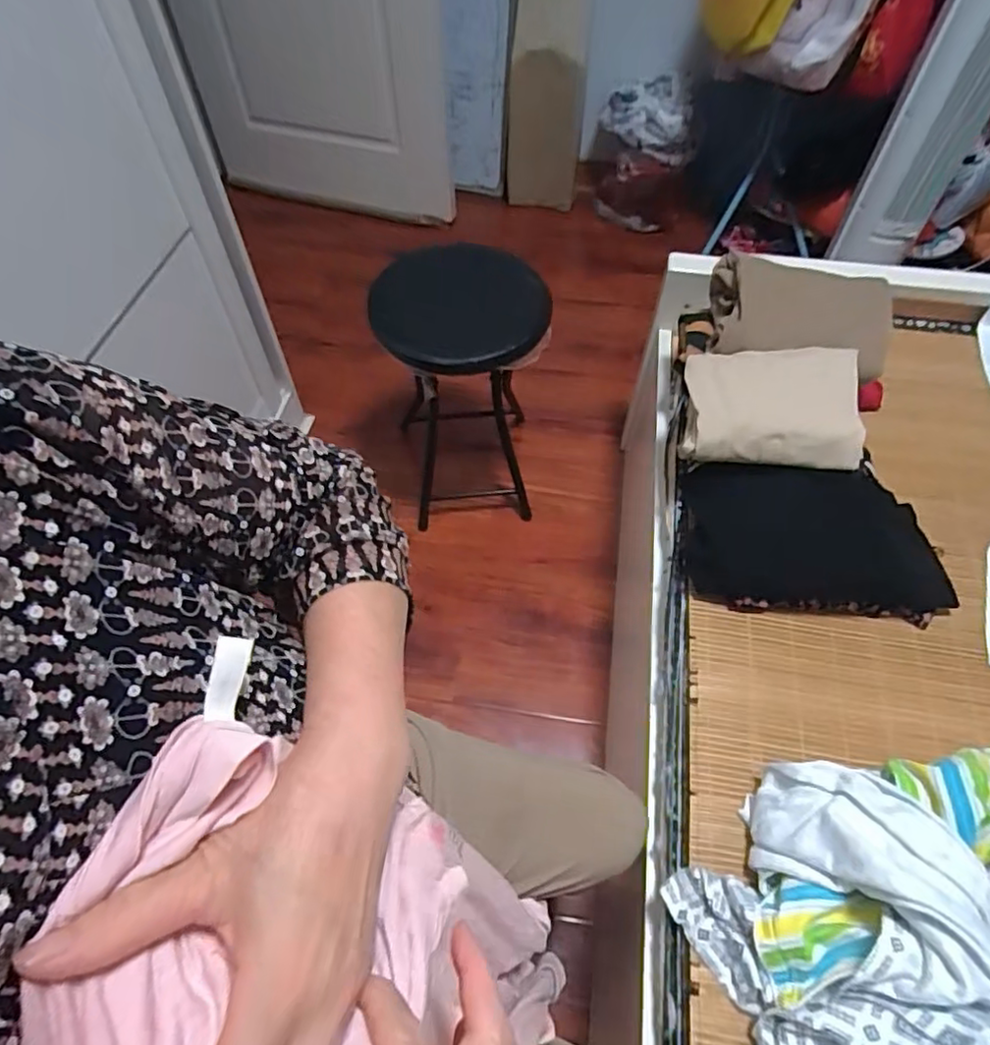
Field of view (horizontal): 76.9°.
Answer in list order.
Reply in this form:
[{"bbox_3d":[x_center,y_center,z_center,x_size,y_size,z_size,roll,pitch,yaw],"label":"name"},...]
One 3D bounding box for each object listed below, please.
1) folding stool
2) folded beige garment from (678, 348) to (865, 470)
[{"bbox_3d":[-0.061,-0.237,1.226,0.281,0.497,0.312,-4,55,-4],"label":"folding stool"},{"bbox_3d":[0.351,-0.149,0.790,0.210,0.070,0.150,8,55,4],"label":"folded beige garment"}]

